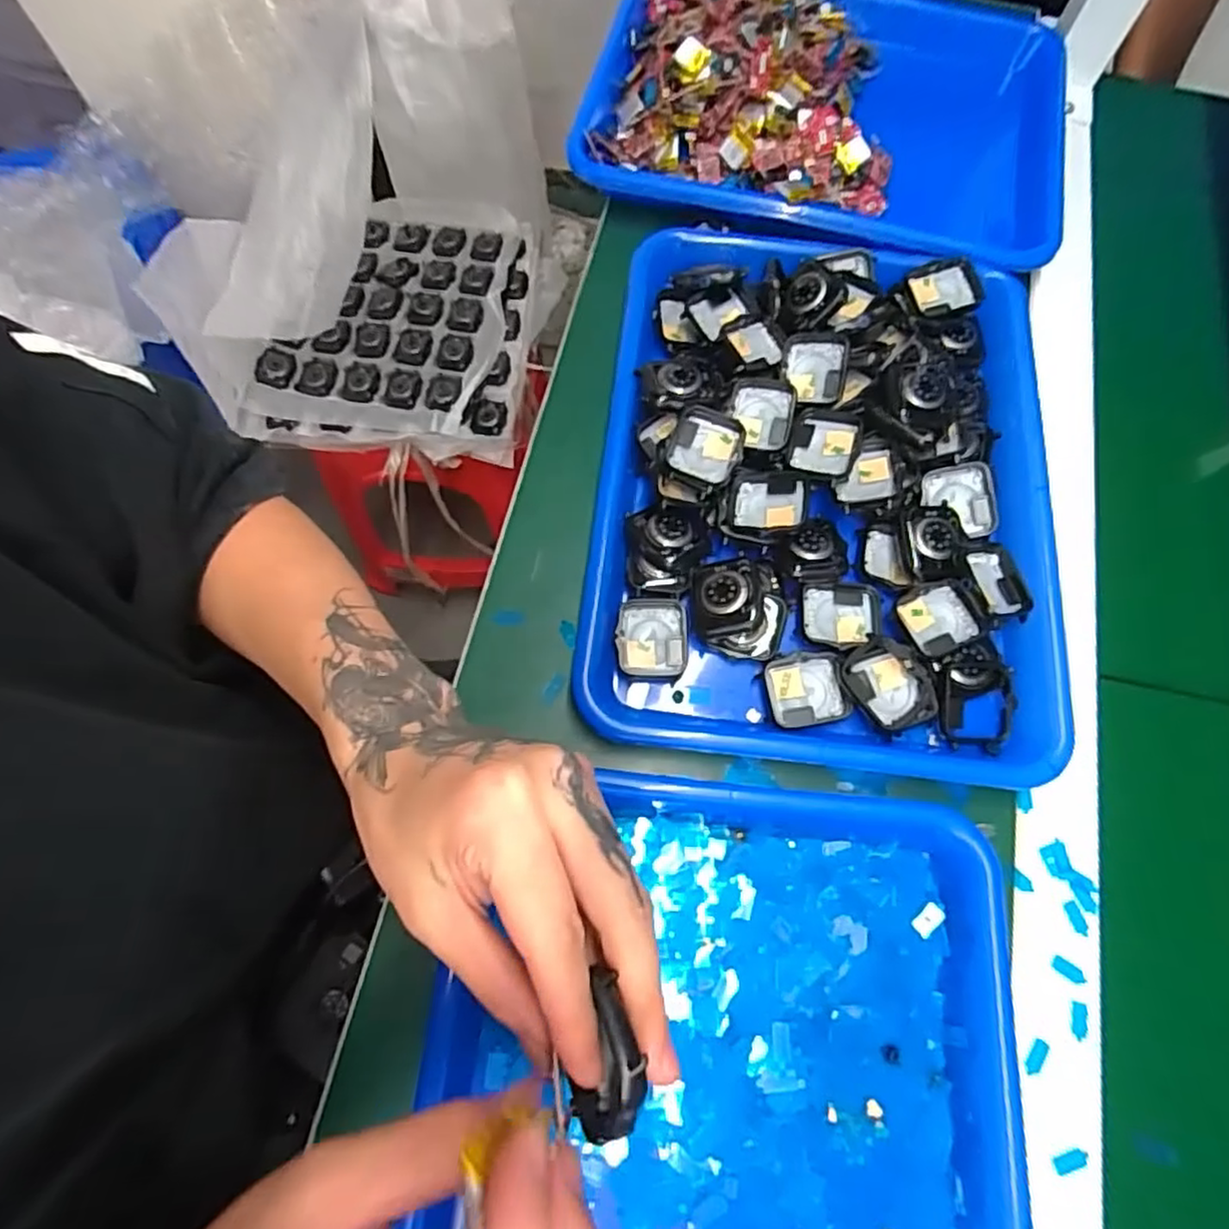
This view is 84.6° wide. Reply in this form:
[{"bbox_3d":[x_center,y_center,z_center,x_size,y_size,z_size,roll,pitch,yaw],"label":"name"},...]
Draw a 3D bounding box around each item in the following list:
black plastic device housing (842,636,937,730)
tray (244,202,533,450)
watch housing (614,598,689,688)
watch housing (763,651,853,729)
[{"bbox_3d":[0.143,0.037,0.352,0.039,0.012,0.047,-30,72,-10],"label":"black plastic device housing"},{"bbox_3d":[-0.258,-0.364,0.826,0.298,0.037,0.356,2,69,1],"label":"tray"},{"bbox_3d":[0.021,0.014,0.365,0.038,0.012,0.045,2,69,1],"label":"watch housing"},{"bbox_3d":[0.101,0.039,0.353,0.040,0.011,0.037,-11,70,-4],"label":"watch housing"}]

